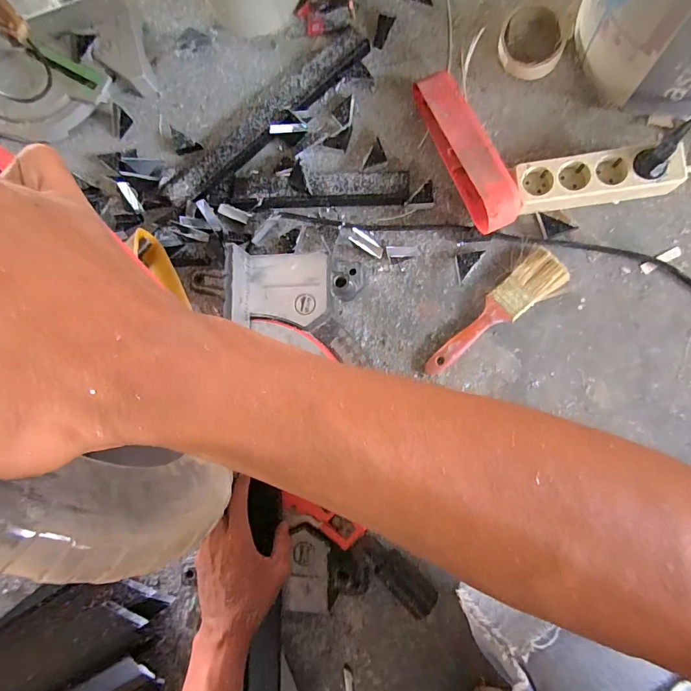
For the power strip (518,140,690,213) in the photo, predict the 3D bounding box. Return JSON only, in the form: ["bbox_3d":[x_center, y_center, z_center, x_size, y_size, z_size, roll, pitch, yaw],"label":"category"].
[{"bbox_3d":[0.325,-0.216,0.550,0.200,0.041,0.065,-6,83,7],"label":"power strip"}]

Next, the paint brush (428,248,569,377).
[{"bbox_3d":[0.193,-0.043,0.563,0.218,0.020,0.053,-37,80,3],"label":"paint brush"}]

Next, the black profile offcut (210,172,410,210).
[{"bbox_3d":[-0.050,-0.226,0.614,0.278,0.026,0.051,0,84,8],"label":"black profile offcut"}]

